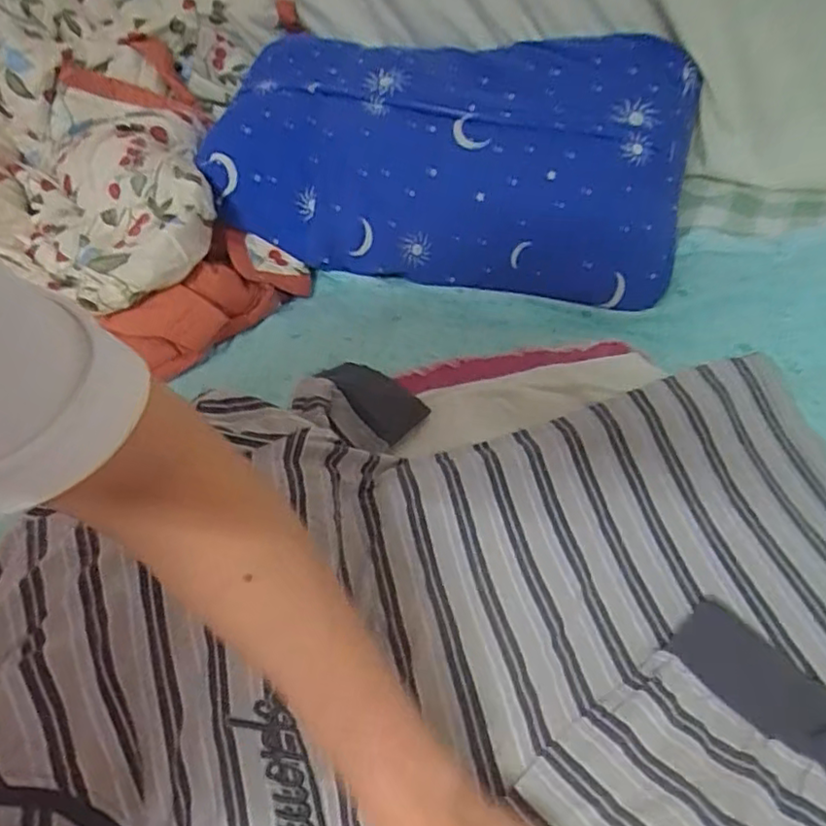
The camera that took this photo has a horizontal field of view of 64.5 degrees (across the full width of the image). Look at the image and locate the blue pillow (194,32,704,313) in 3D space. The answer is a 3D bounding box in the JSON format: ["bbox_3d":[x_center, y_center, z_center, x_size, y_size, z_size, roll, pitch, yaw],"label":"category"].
[{"bbox_3d":[0.036,-0.322,0.822,0.573,0.178,0.308,9,47,13],"label":"blue pillow"}]

